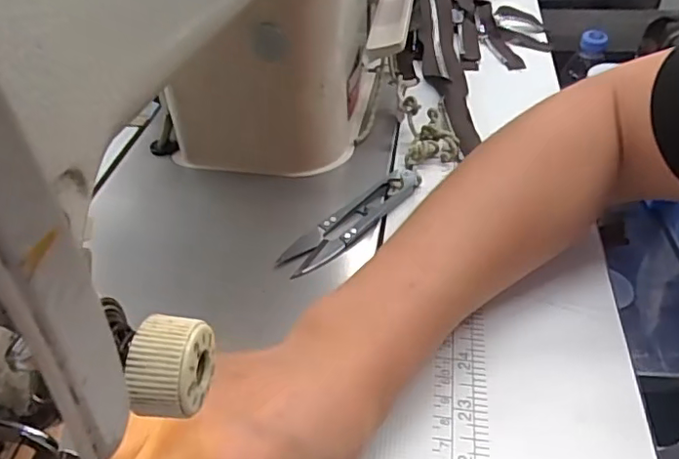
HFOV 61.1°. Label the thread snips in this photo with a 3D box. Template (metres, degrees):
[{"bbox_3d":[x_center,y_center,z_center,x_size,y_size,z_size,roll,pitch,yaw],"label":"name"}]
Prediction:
[{"bbox_3d":[0.008,-0.008,0.330,0.025,0.008,0.104,31,50,31],"label":"thread snips"}]

